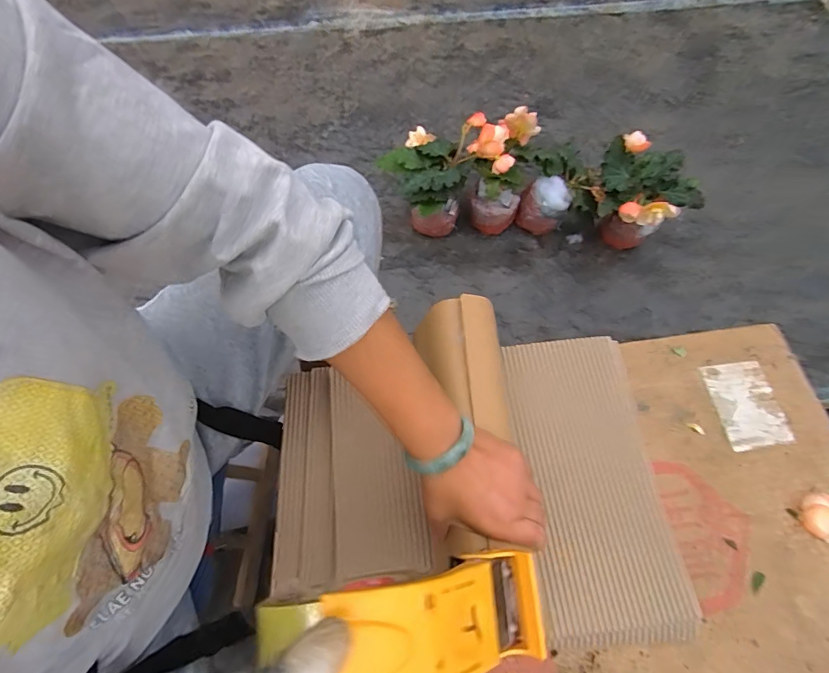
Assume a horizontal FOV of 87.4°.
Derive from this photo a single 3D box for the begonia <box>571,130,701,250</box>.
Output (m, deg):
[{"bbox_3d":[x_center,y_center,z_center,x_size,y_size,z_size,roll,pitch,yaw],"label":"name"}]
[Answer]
[{"bbox_3d":[0.398,-0.241,0.796,0.153,0.190,0.170,-38,69,-15],"label":"begonia"}]

